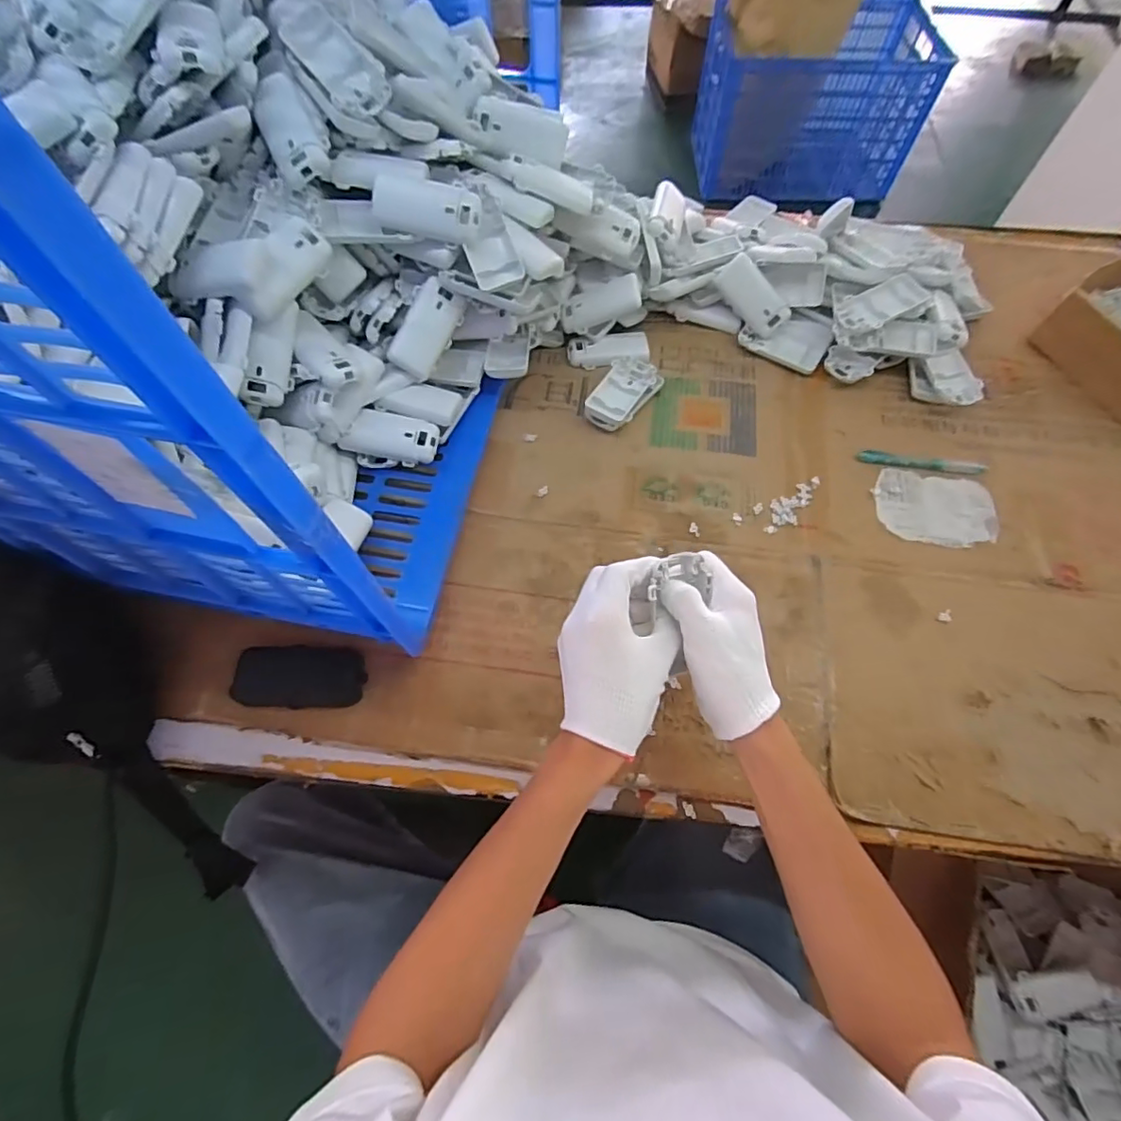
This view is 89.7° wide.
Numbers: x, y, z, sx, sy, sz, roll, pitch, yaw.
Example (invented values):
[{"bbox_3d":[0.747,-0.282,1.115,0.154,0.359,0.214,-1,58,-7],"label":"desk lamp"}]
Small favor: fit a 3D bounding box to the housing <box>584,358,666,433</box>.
[{"bbox_3d":[0.070,-0.187,0.630,0.055,0.027,0.092,34,70,16],"label":"housing"}]

